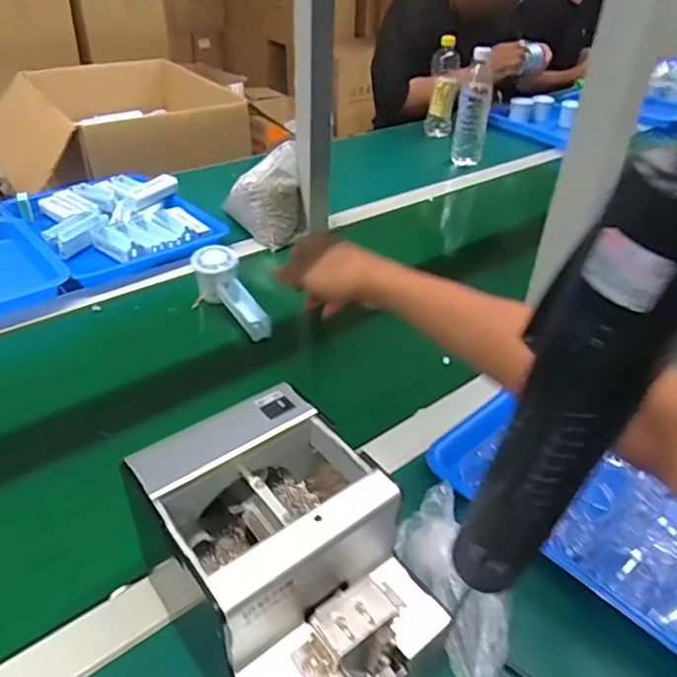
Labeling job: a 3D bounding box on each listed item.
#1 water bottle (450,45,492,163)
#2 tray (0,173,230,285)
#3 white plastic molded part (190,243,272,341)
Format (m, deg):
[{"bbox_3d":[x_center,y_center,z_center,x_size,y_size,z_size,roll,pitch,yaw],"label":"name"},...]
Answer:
[{"bbox_3d":[0.291,-0.493,1.238,0.068,0.236,0.055,10,38,8],"label":"water bottle"},{"bbox_3d":[-0.360,-0.198,0.915,0.252,0.051,0.319,-28,47,-34],"label":"tray"},{"bbox_3d":[-0.137,-0.053,0.750,0.055,0.049,0.165,-23,61,-30],"label":"white plastic molded part"}]

